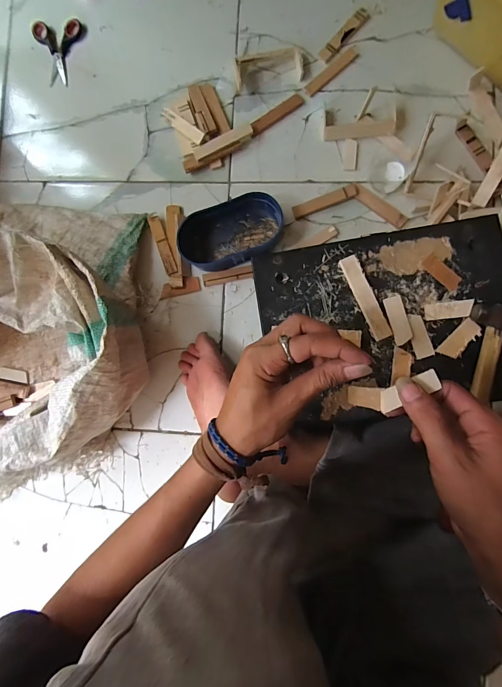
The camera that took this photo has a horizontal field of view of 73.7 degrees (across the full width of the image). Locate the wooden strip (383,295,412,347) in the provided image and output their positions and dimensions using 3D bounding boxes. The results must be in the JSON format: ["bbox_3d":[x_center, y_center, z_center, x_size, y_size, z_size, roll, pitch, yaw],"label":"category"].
[{"bbox_3d":[0.163,-0.026,0.369,0.019,0.005,0.053,-14,86,4],"label":"wooden strip"}]

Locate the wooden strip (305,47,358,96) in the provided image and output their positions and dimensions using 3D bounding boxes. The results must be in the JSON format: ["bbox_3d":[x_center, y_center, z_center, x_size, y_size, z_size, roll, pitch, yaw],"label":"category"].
[{"bbox_3d":[0.128,-0.431,0.530,0.098,0.004,0.020,-39,85,2],"label":"wooden strip"}]

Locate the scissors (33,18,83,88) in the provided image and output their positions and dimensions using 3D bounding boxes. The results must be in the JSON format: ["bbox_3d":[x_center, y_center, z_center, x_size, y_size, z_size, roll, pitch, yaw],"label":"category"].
[{"bbox_3d":[-0.329,-0.497,0.572,0.081,0.012,0.107,-3,87,4],"label":"scissors"}]

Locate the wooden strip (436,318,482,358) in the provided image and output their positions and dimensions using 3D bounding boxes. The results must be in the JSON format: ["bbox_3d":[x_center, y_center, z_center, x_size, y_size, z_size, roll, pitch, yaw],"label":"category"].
[{"bbox_3d":[0.227,-0.003,0.364,0.020,0.006,0.049,44,91,5],"label":"wooden strip"}]

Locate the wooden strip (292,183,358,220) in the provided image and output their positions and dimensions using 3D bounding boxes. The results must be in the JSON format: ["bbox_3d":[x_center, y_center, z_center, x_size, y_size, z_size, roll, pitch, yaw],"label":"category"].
[{"bbox_3d":[0.112,-0.216,0.509,0.098,0.006,0.020,-19,102,11],"label":"wooden strip"}]

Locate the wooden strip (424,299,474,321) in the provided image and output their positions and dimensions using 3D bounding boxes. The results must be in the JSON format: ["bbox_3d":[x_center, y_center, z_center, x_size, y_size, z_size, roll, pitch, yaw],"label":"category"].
[{"bbox_3d":[0.217,-0.037,0.366,0.050,0.004,0.018,-6,86,4],"label":"wooden strip"}]

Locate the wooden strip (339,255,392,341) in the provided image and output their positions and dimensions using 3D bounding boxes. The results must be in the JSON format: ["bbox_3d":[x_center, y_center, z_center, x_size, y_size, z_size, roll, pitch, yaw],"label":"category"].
[{"bbox_3d":[0.127,-0.051,0.372,0.019,0.009,0.097,-24,85,3],"label":"wooden strip"}]

